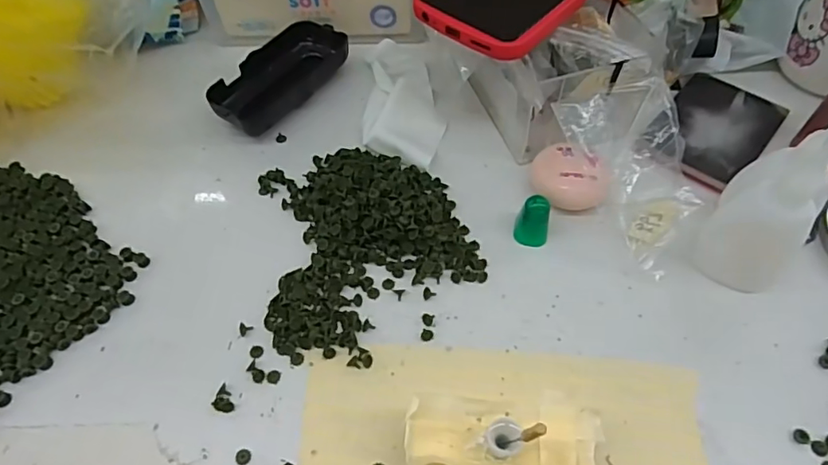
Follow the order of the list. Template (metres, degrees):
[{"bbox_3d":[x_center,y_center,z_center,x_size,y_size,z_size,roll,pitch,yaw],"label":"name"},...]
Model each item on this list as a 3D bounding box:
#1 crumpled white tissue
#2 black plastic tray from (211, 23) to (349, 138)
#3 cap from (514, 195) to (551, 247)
[{"bbox_3d":[-0.008,-0.099,0.391,0.054,0.017,0.130,-1,56,1],"label":"crumpled white tissue"},{"bbox_3d":[-0.103,-0.117,0.399,0.056,0.024,0.110,32,63,21],"label":"black plastic tray"},{"bbox_3d":[0.072,-0.007,0.319,0.020,0.027,0.018,11,57,9],"label":"cap"}]

